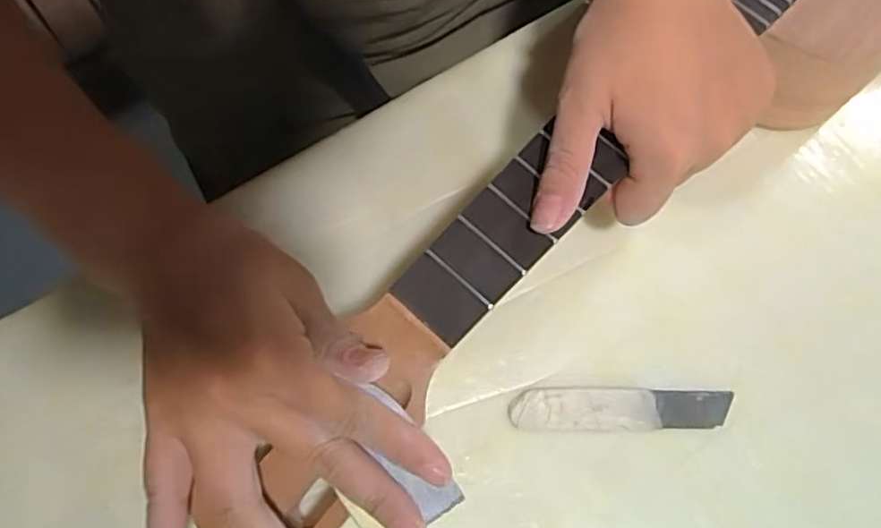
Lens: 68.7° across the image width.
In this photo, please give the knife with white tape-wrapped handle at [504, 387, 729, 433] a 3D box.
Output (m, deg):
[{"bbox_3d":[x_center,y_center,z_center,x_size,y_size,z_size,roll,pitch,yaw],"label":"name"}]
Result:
[{"bbox_3d":[0.084,0.067,0.298,0.101,0.004,0.020,1,69,-2],"label":"knife with white tape-wrapped handle"}]

